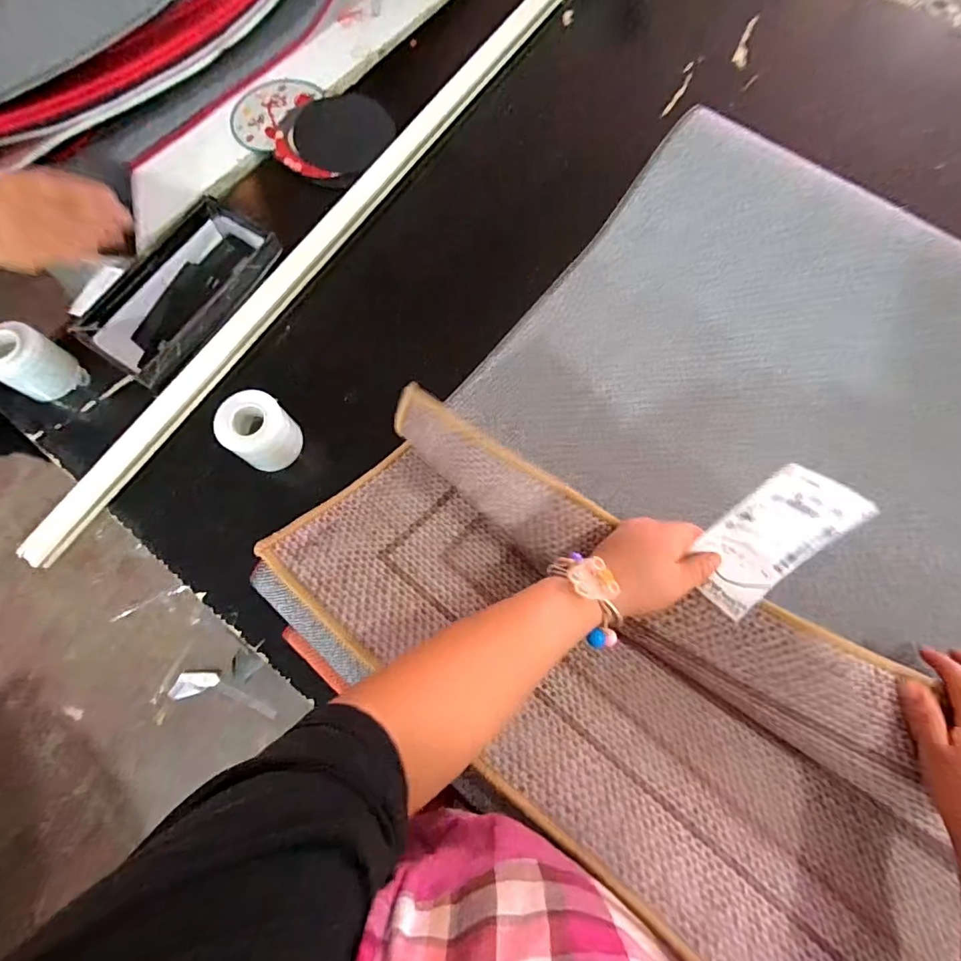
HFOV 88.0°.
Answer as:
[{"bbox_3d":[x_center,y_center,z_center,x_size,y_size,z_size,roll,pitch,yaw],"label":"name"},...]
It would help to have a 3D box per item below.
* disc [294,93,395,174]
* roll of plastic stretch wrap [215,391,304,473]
[{"bbox_3d":[-0.192,-0.482,0.681,0.134,0.010,0.134,-1,73,2],"label":"disc"},{"bbox_3d":[-0.226,-0.051,0.513,0.060,0.066,0.063,-1,73,2],"label":"roll of plastic stretch wrap"}]

